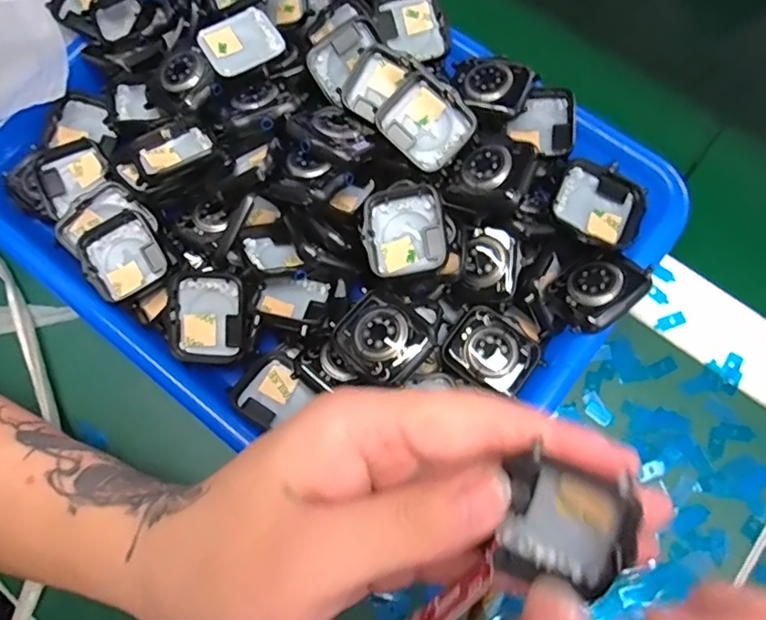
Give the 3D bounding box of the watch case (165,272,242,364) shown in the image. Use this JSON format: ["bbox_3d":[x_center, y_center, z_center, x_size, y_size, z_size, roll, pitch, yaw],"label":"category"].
[{"bbox_3d":[-0.086,0.004,0.273,0.036,0.009,0.043,3,94,2],"label":"watch case"}]

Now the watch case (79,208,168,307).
[{"bbox_3d":[-0.132,-0.026,0.291,0.037,0.011,0.043,-33,75,-8],"label":"watch case"}]

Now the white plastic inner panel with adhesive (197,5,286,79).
[{"bbox_3d":[-0.075,-0.141,0.297,0.039,0.006,0.033,-28,74,-7],"label":"white plastic inner panel with adhesive"}]

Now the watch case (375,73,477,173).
[{"bbox_3d":[0.021,-0.092,0.277,0.041,0.012,0.035,41,97,0],"label":"watch case"}]

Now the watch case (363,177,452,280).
[{"bbox_3d":[0.010,-0.038,0.269,0.038,0.012,0.044,-13,73,-3],"label":"watch case"}]

